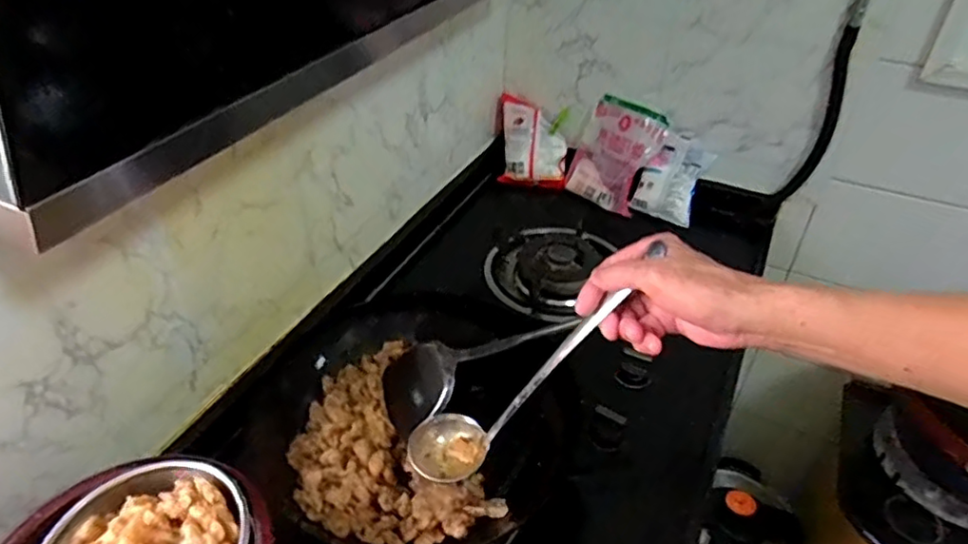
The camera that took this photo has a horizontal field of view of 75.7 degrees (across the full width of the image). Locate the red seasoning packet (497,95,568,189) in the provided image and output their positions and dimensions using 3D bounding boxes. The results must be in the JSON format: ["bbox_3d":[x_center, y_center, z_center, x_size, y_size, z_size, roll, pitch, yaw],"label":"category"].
[{"bbox_3d":[0.103,-0.265,1.278,0.132,0.182,0.030,4,-7,-5],"label":"red seasoning packet"}]

